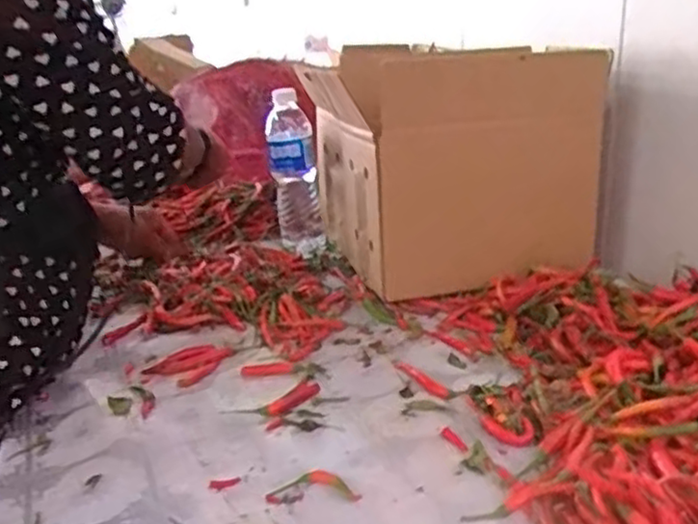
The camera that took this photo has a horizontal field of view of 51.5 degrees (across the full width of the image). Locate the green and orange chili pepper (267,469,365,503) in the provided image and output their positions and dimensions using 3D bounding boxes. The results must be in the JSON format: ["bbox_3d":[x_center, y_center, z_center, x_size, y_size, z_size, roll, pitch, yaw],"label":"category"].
[{"bbox_3d":[-0.023,0.160,0.517,0.064,0.008,0.025,0,19,8],"label":"green and orange chili pepper"}]

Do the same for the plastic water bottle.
[{"bbox_3d":[-0.074,-0.127,0.990,0.066,0.208,0.066,-3,19,-4],"label":"plastic water bottle"}]

